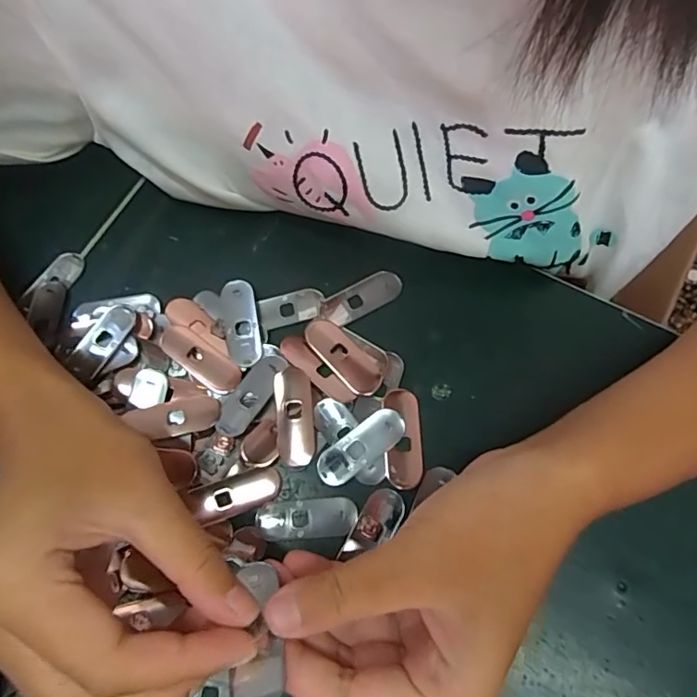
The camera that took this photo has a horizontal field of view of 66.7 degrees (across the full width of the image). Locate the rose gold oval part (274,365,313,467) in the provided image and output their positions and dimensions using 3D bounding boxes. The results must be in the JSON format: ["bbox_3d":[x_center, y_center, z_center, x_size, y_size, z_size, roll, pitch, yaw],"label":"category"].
[{"bbox_3d":[-0.029,0.035,0.275,0.019,0.005,0.051,-3,72,1],"label":"rose gold oval part"}]

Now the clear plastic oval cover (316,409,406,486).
[{"bbox_3d":[0.006,0.050,0.270,0.050,0.004,0.018,-38,74,-10],"label":"clear plastic oval cover"}]

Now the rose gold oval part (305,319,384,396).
[{"bbox_3d":[-0.003,0.003,0.285,0.050,0.004,0.020,42,78,14],"label":"rose gold oval part"}]

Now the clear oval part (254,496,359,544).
[{"bbox_3d":[-0.021,0.085,0.261,0.049,0.004,0.019,-7,72,0],"label":"clear oval part"}]

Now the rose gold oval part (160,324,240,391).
[{"bbox_3d":[-0.080,0.005,0.283,0.048,0.004,0.017,37,75,3],"label":"rose gold oval part"}]

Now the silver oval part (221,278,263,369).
[{"bbox_3d":[-0.059,-0.014,0.292,0.018,0.004,0.049,-14,73,5],"label":"silver oval part"}]

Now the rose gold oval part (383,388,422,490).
[{"bbox_3d":[0.028,0.045,0.271,0.018,0.004,0.050,-2,72,2],"label":"rose gold oval part"}]

